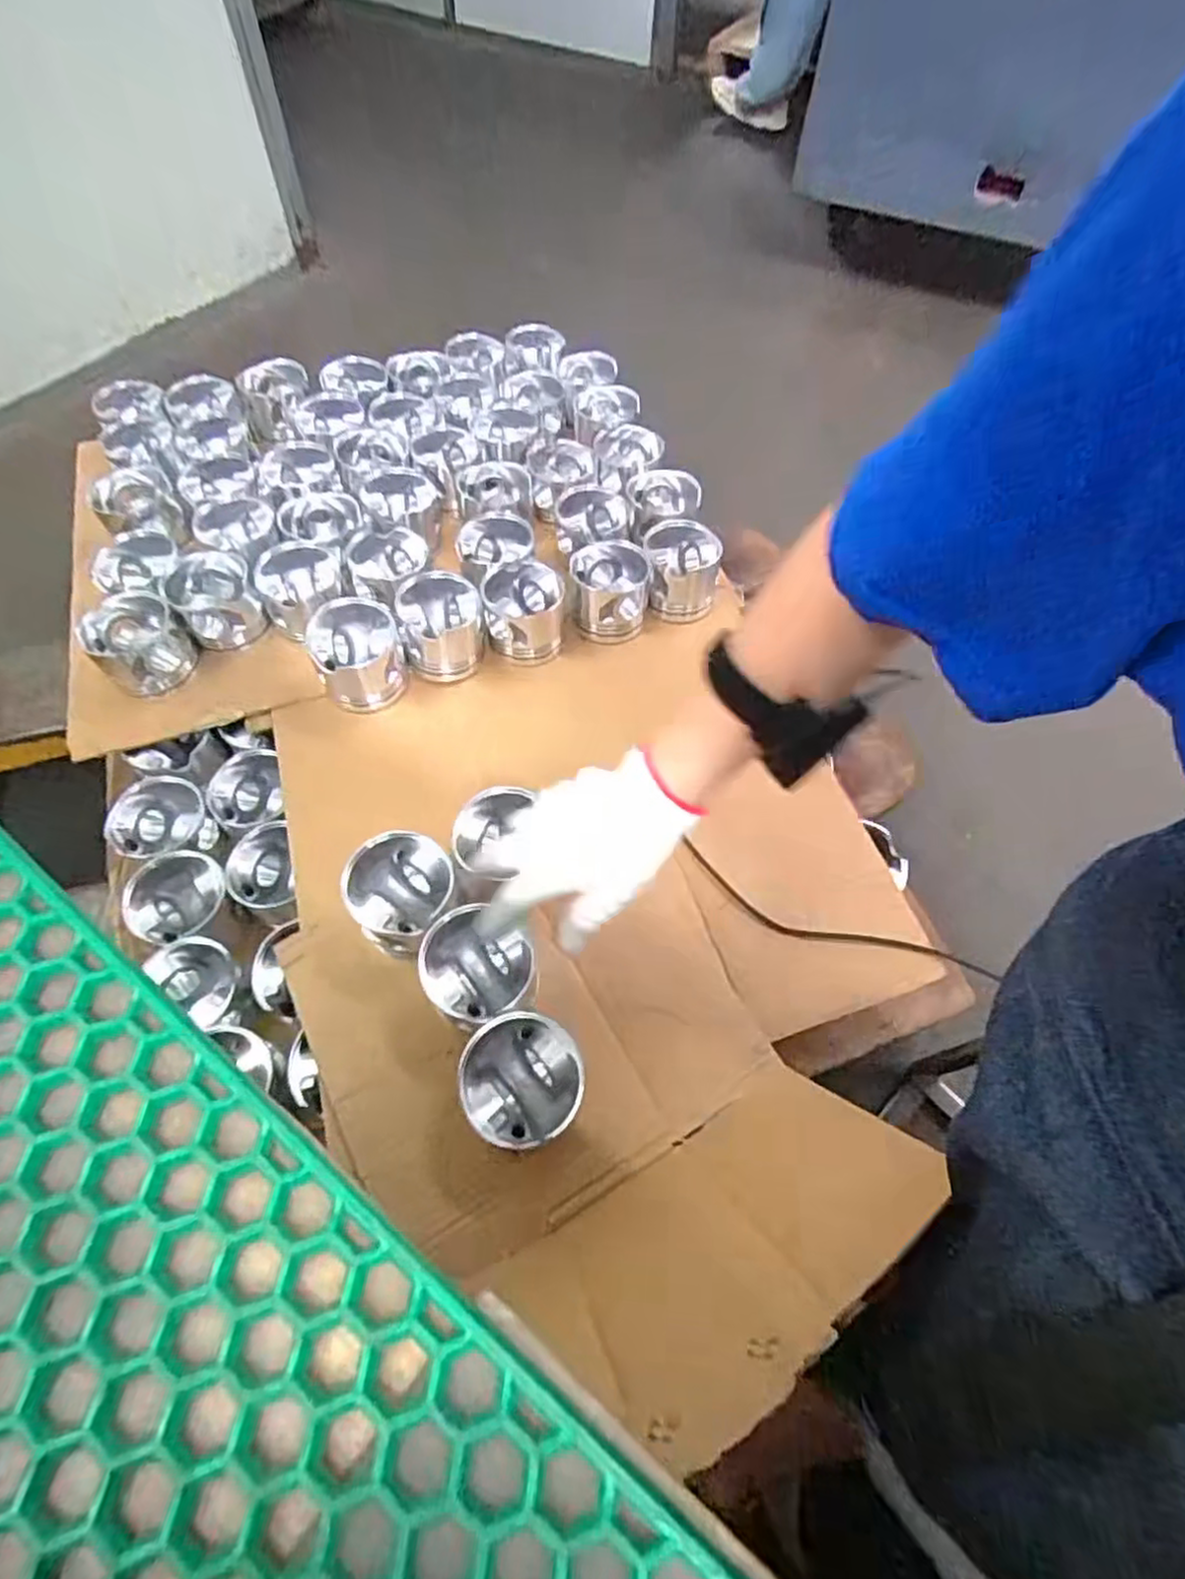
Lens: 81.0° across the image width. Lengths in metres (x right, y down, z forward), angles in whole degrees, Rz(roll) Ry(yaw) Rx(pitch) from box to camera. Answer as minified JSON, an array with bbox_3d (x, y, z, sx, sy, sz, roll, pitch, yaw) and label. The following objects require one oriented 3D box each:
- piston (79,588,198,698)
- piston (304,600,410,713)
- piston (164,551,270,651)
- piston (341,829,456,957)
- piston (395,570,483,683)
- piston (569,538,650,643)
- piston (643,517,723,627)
[{"bbox_3d":[-0.460,-0.143,0.714,0.083,0.078,0.083,1,59,-1],"label":"piston"},{"bbox_3d":[-0.242,-0.140,0.719,0.086,0.075,0.088,1,59,-1],"label":"piston"},{"bbox_3d":[-0.399,-0.198,0.743,0.082,0.069,0.080,1,59,-1],"label":"piston"},{"bbox_3d":[-0.157,0.087,0.581,0.083,0.082,0.084,1,59,-1],"label":"piston"},{"bbox_3d":[-0.160,-0.175,0.740,0.085,0.078,0.084,-10,60,-7],"label":"piston"},{"bbox_3d":[0.018,-0.226,0.788,0.088,0.067,0.093,3,59,1],"label":"piston"},{"bbox_3d":[0.102,-0.258,0.809,0.081,0.072,0.094,-1,60,-2],"label":"piston"}]

